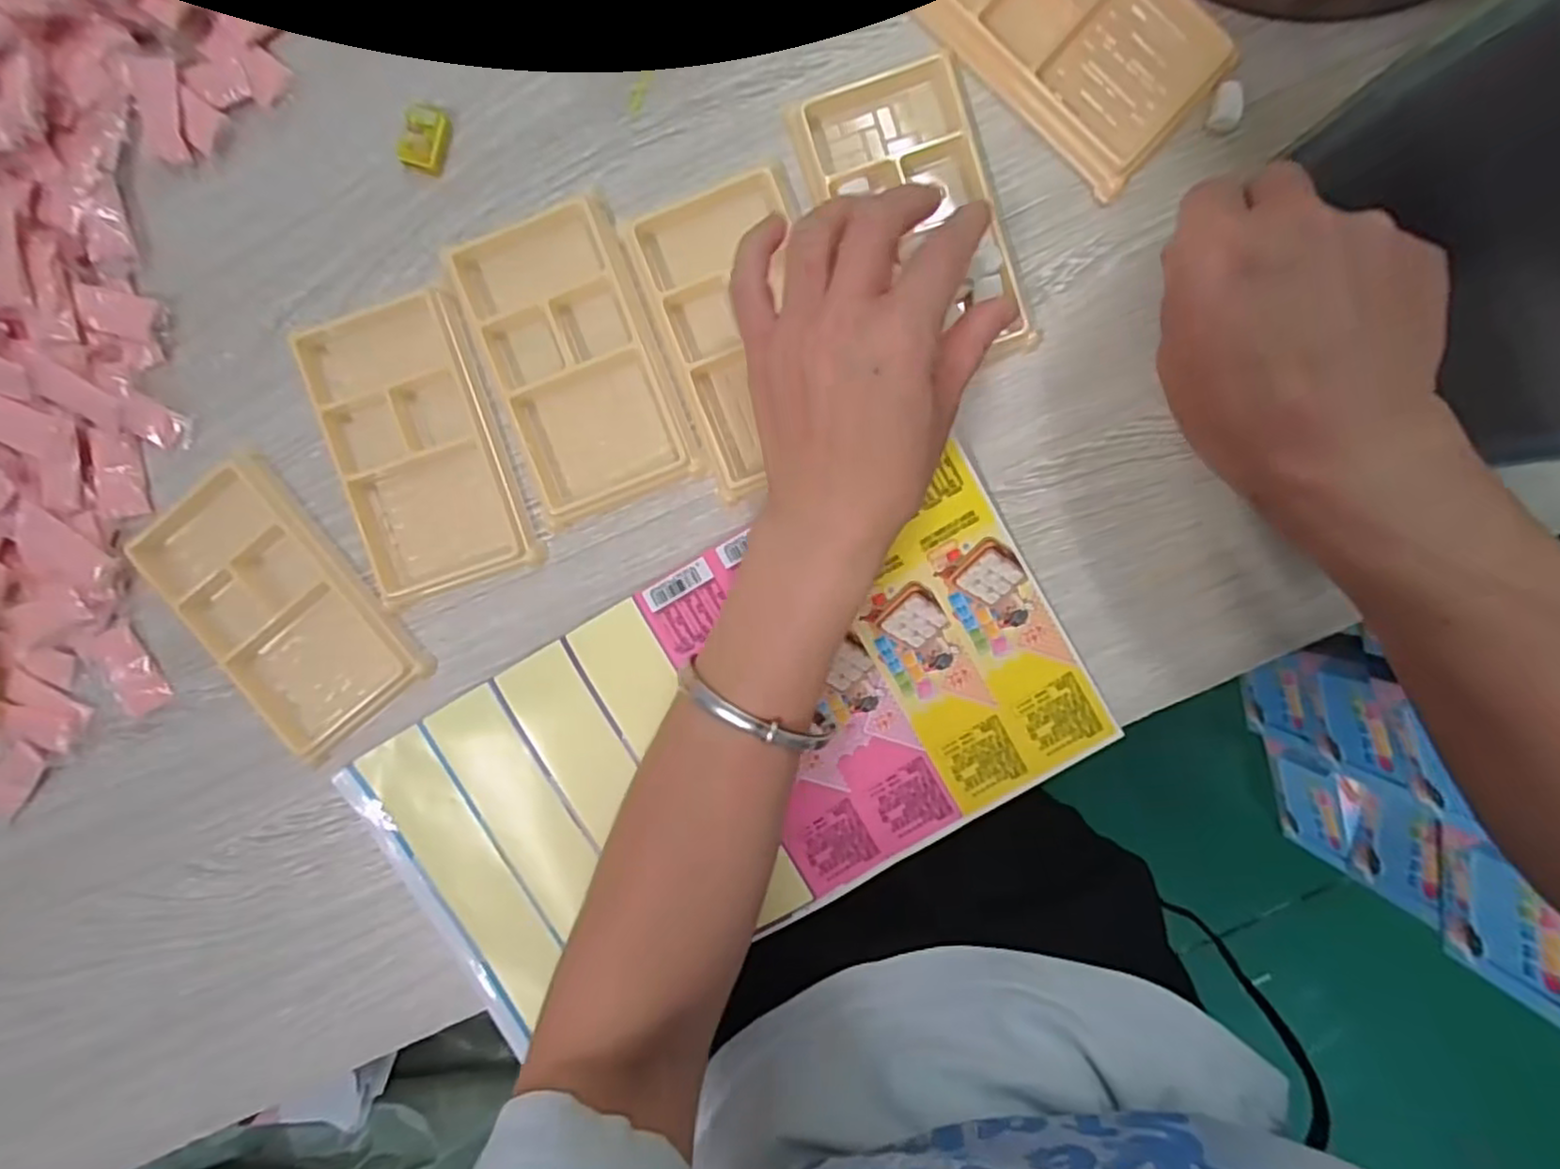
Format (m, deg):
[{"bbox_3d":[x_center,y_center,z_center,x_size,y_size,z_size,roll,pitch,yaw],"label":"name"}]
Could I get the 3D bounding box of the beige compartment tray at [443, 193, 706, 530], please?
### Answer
[{"bbox_3d":[-0.096,-0.105,0.332,0.078,0.011,0.139,-21,93,3],"label":"beige compartment tray"}]

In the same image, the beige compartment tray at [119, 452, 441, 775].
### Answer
[{"bbox_3d":[-0.235,0.012,0.337,0.075,0.011,0.133,-40,92,4],"label":"beige compartment tray"}]

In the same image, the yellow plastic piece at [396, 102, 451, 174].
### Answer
[{"bbox_3d":[-0.160,-0.201,0.322,0.018,0.010,0.026,16,94,1],"label":"yellow plastic piece"}]

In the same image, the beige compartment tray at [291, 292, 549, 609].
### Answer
[{"bbox_3d":[-0.169,-0.065,0.337,0.076,0.010,0.136,-17,93,3],"label":"beige compartment tray"}]

